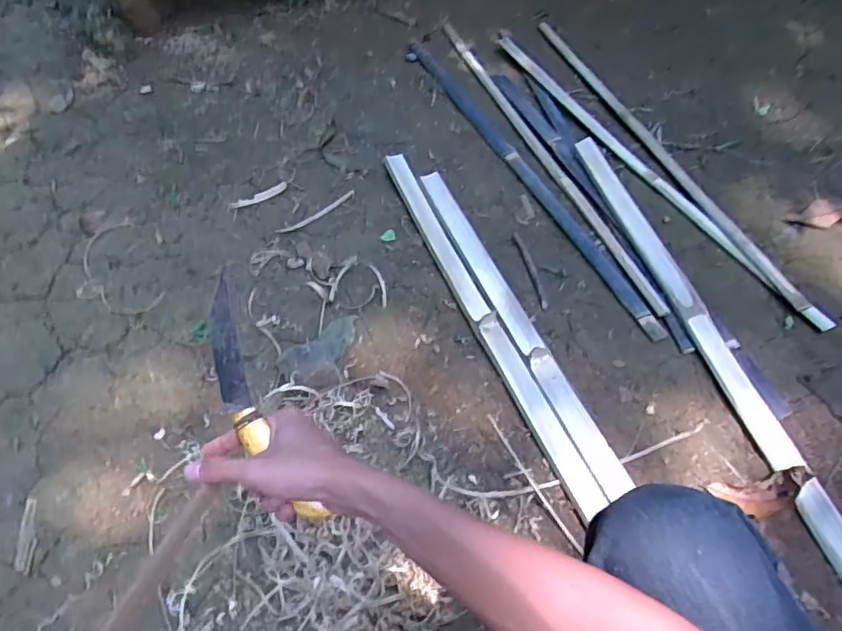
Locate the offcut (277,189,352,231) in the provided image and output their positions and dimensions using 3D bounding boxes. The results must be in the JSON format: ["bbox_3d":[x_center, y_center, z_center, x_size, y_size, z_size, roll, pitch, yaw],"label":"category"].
[{"bbox_3d":[-0.186,-0.186,1.087,0.164,0.010,0.021,-36,62,-20],"label":"offcut"}]

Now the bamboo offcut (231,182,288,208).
[{"bbox_3d":[-0.297,-0.219,1.106,0.107,0.006,0.027,-24,59,-14],"label":"bamboo offcut"}]

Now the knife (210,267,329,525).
[{"bbox_3d":[-0.137,0.072,0.486,0.040,0.024,0.209,-22,84,-13],"label":"knife"}]

